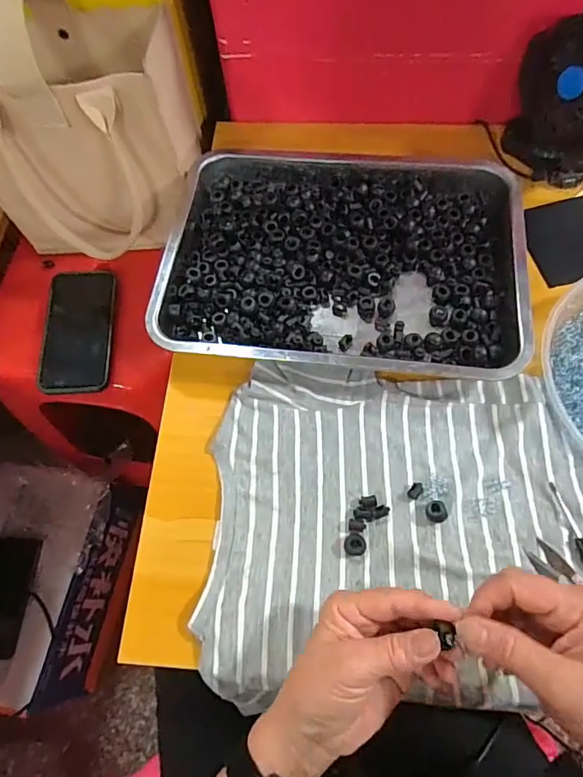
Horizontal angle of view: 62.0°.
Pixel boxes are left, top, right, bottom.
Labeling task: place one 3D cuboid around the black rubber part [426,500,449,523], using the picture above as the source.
[{"bbox_3d":[0.119,0.101,0.397,0.016,0.011,0.017,-1,66,3],"label":"black rubber part"}]

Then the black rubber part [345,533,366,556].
[{"bbox_3d":[0.051,0.127,0.391,0.017,0.011,0.017,-1,66,3],"label":"black rubber part"}]

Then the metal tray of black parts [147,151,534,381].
[{"bbox_3d":[0.051,-0.144,0.488,0.337,0.039,0.273,7,67,6],"label":"metal tray of black parts"}]

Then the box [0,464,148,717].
[{"bbox_3d":[-0.413,0.312,0.799,0.221,0.179,0.335,9,67,7],"label":"box"}]

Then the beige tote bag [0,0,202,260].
[{"bbox_3d":[-0.231,-0.274,0.511,0.229,0.232,0.171,-4,66,2],"label":"beige tote bag"}]

